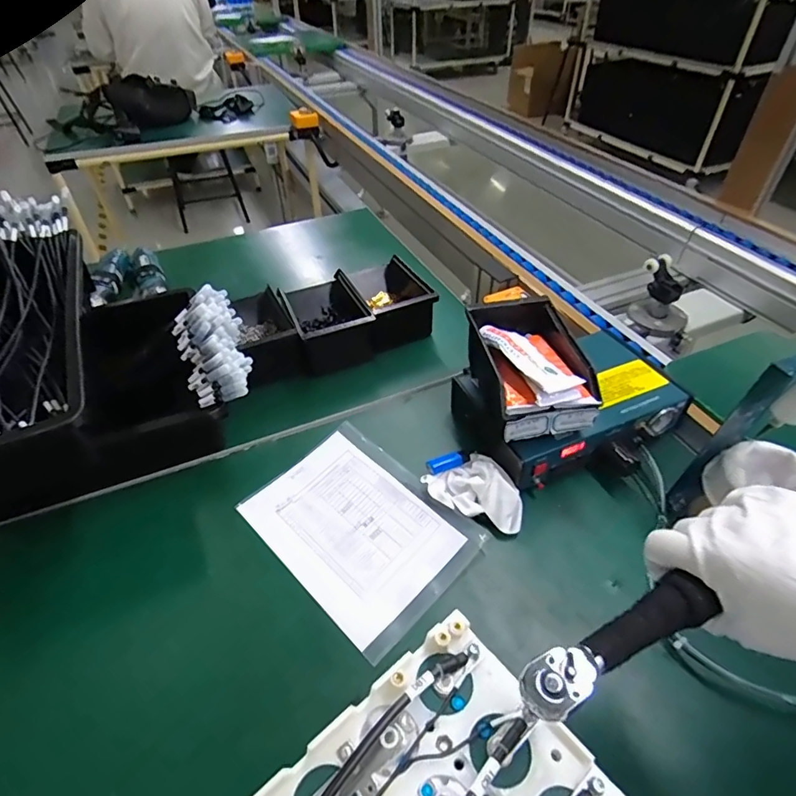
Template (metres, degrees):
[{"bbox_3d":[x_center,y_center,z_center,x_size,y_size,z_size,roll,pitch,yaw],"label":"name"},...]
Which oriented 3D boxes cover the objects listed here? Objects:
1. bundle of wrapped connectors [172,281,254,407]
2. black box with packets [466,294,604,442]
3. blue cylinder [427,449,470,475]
[{"bbox_3d":[-0.226,-0.064,0.585,0.078,0.054,0.162,-17,61,-12],"label":"bundle of wrapped connectors"},{"bbox_3d":[0.146,-0.042,0.565,0.107,0.071,0.191,-6,45,-5],"label":"black box with packets"},{"bbox_3d":[0.059,0.075,0.572,0.050,0.015,0.017,-14,46,-13],"label":"blue cylinder"}]

